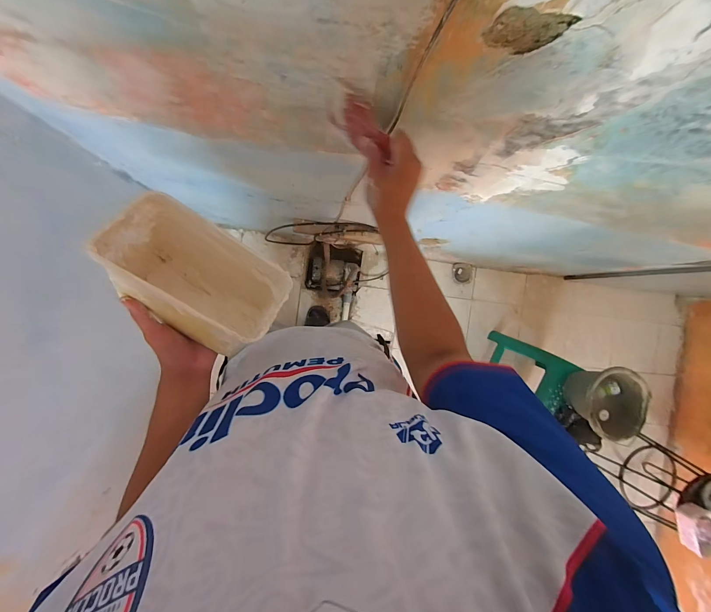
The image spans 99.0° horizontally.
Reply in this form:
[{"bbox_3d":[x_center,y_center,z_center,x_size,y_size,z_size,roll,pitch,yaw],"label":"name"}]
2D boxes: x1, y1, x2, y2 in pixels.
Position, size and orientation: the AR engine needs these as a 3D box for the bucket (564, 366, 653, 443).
[{"bbox_3d":[0.910,0.339,1.112,0.204,0.155,0.249,8,91,-8],"label":"bucket"}]

